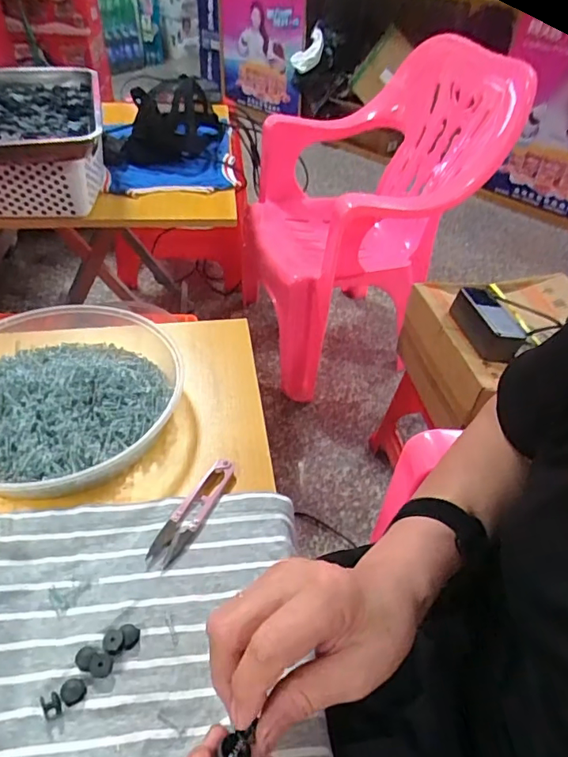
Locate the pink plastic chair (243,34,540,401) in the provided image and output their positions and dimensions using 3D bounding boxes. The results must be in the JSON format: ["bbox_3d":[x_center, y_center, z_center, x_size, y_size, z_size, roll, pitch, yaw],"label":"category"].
[{"bbox_3d":[0.154,-0.391,1.234,0.452,0.625,0.492,-13,45,-17],"label":"pink plastic chair"}]

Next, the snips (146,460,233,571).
[{"bbox_3d":[-0.073,0.105,0.417,0.023,0.011,0.102,21,45,16],"label":"snips"}]

